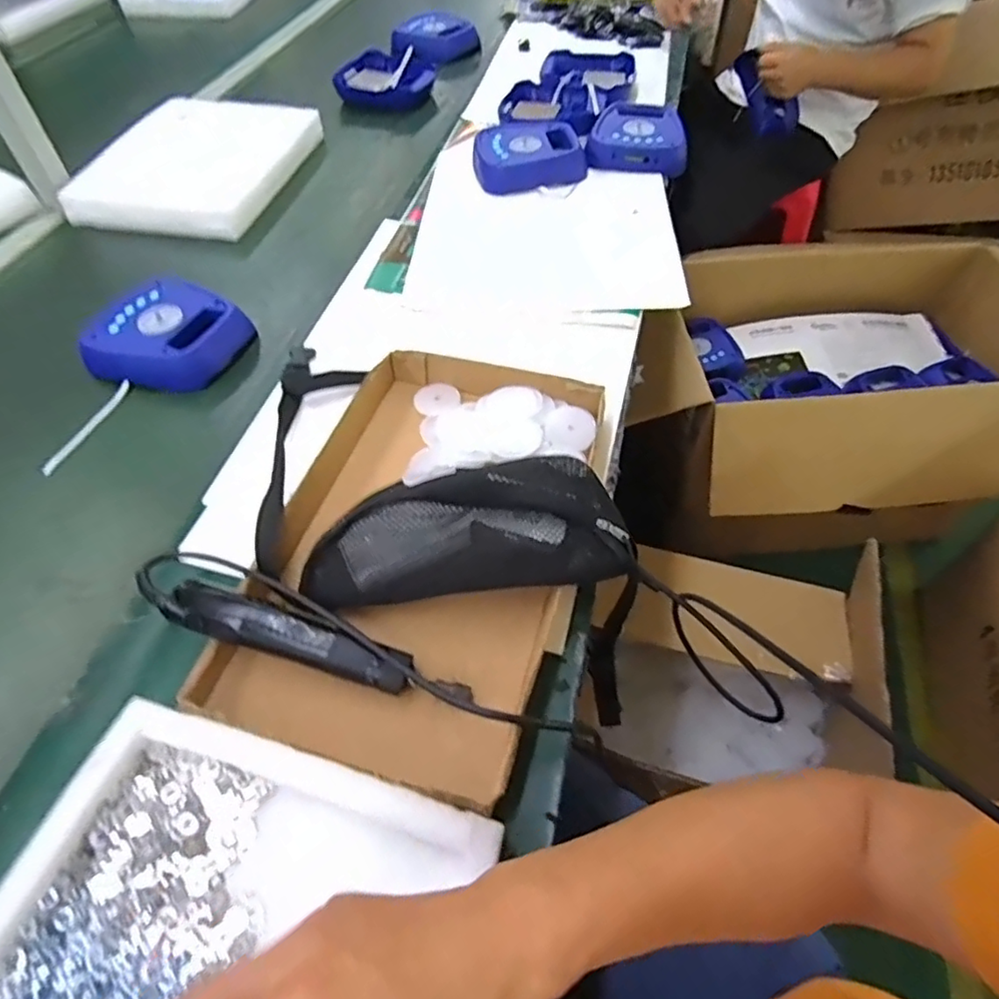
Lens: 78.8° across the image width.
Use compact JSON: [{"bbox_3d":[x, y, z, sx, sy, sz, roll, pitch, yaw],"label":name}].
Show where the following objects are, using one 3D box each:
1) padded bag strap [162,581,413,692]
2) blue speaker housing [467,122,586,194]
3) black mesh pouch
[{"bbox_3d":[-0.164,0.107,0.481,0.191,0.036,0.034,12,56,10],"label":"padded bag strap"},{"bbox_3d":[0.044,-0.562,0.988,0.176,0.031,0.164,-11,55,-7],"label":"blue speaker housing"},{"bbox_3d":[-0.034,0.020,0.528,0.273,0.076,0.121,-4,54,-2],"label":"black mesh pouch"}]

